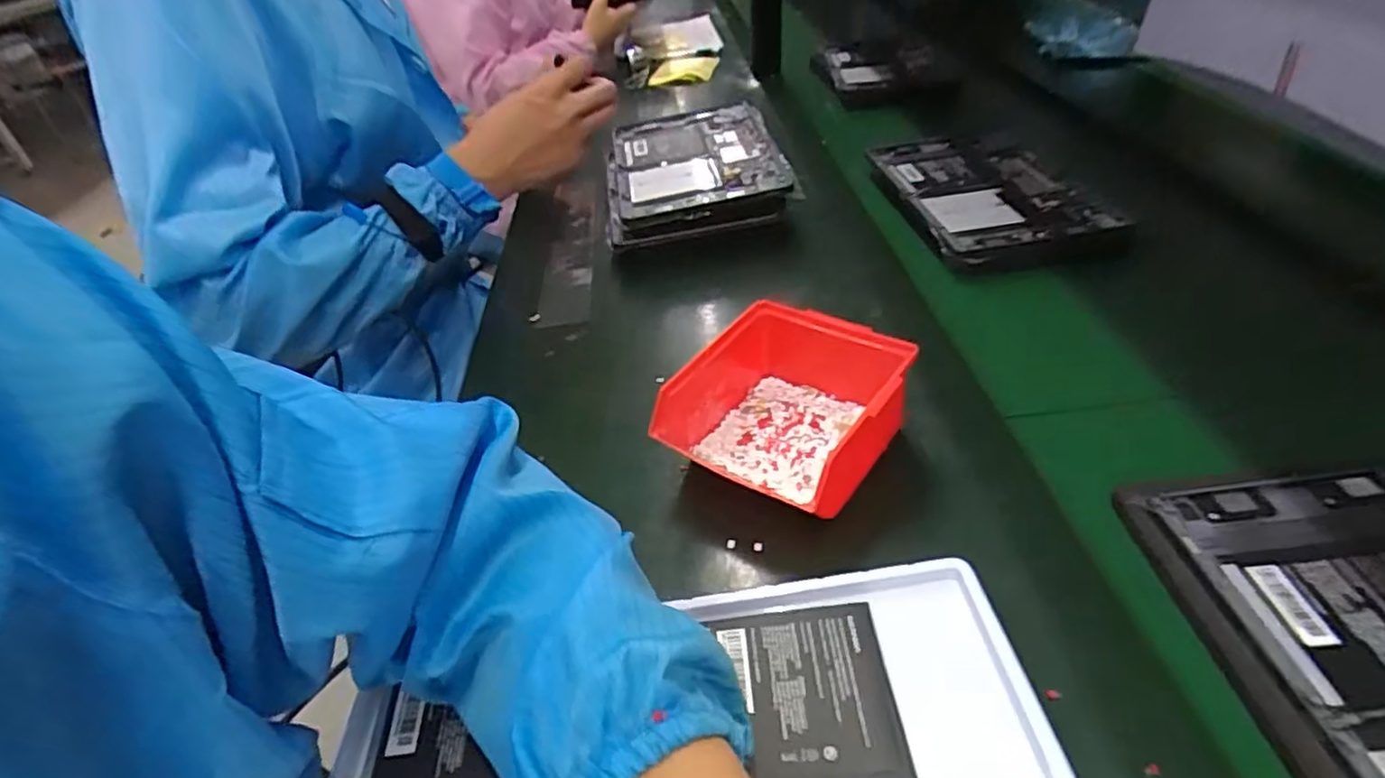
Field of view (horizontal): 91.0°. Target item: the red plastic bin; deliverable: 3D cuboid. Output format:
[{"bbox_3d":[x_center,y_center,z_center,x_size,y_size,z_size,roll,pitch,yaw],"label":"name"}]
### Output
[{"bbox_3d":[0.053,0.012,0.443,0.145,0.065,0.131,17,45,28],"label":"red plastic bin"}]

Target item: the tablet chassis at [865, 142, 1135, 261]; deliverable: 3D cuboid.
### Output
[{"bbox_3d":[0.299,-0.205,0.702,0.160,0.018,0.265,-9,38,1],"label":"tablet chassis"}]

